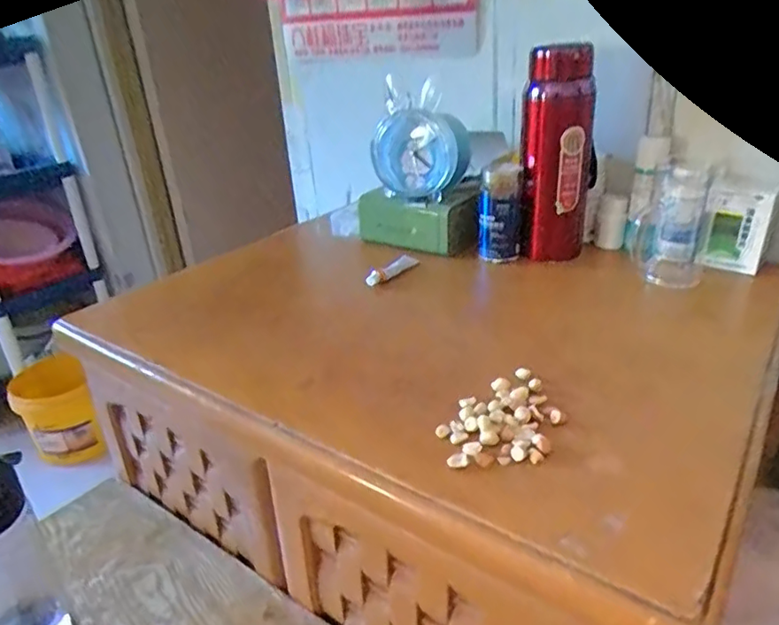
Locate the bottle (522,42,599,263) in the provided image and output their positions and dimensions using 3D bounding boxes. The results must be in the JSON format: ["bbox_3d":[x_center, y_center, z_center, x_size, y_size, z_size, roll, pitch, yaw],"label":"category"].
[{"bbox_3d":[0.206,-0.188,0.697,0.084,0.241,0.065,4,27,16],"label":"bottle"}]

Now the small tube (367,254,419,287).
[{"bbox_3d":[0.004,-0.052,0.711,0.020,0.018,0.090,14,31,32],"label":"small tube"}]

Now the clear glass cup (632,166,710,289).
[{"bbox_3d":[0.320,-0.097,0.656,0.069,0.117,0.075,9,29,24],"label":"clear glass cup"}]

